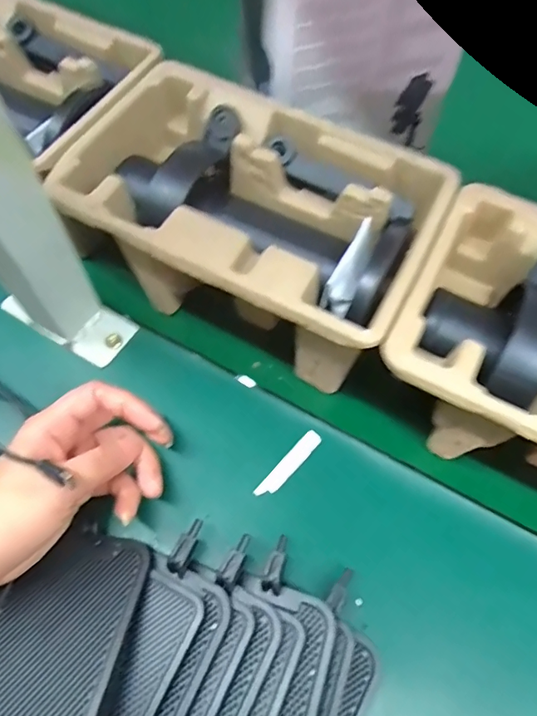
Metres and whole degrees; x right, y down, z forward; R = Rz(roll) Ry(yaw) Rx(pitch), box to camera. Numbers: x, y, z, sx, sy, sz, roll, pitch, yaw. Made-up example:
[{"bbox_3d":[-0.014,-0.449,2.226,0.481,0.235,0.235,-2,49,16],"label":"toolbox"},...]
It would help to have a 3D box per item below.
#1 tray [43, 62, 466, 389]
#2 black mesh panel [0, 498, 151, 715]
[{"bbox_3d":[-0.002,-0.082,0.335,0.204,0.098,0.144,26,66,12],"label":"tray"},{"bbox_3d":[-0.110,0.141,0.257,0.077,0.008,0.100,9,47,16],"label":"black mesh panel"}]

